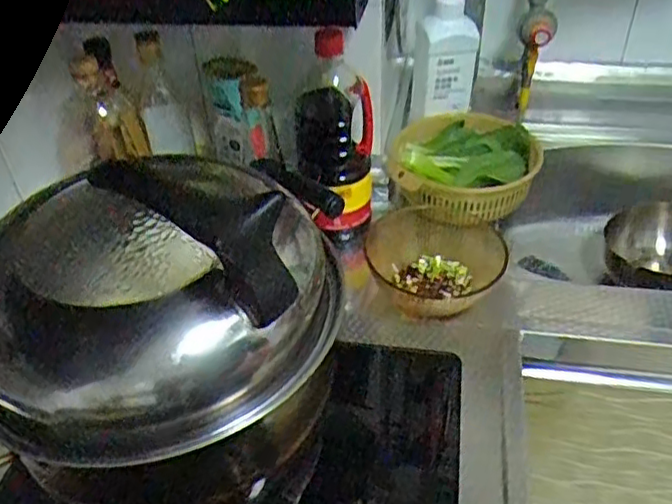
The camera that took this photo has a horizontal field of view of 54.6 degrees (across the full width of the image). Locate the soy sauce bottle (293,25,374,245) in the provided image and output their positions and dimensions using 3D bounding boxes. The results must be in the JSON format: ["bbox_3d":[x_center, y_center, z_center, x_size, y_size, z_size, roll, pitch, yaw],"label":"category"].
[{"bbox_3d":[0.004,-0.139,0.835,0.095,0.274,0.070,-12,42,-11],"label":"soy sauce bottle"}]

